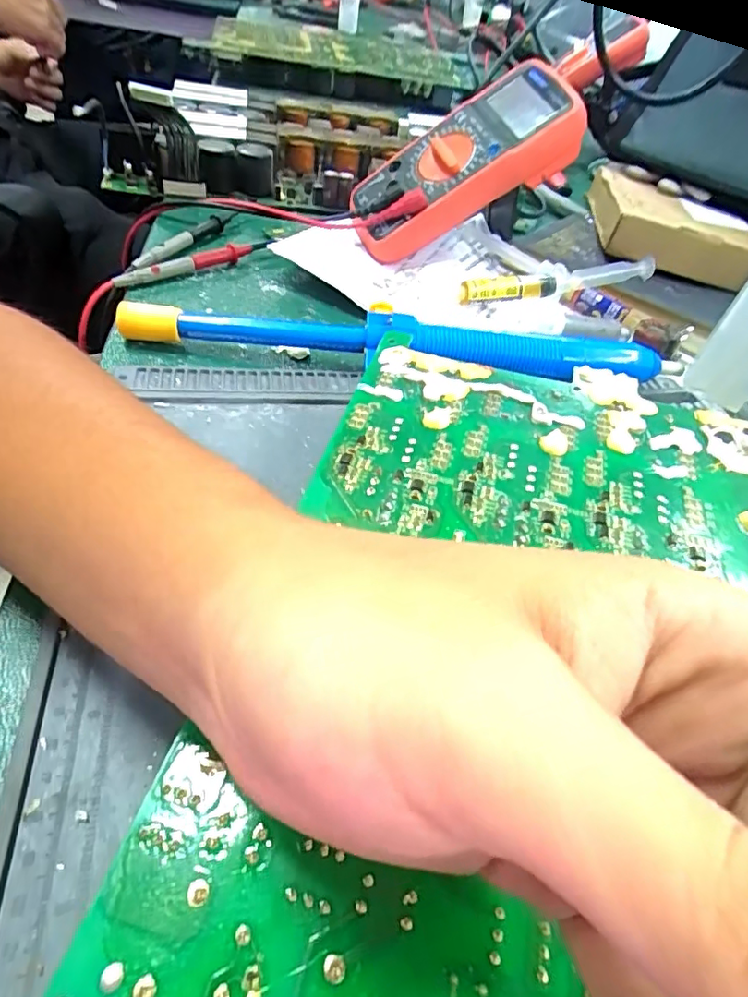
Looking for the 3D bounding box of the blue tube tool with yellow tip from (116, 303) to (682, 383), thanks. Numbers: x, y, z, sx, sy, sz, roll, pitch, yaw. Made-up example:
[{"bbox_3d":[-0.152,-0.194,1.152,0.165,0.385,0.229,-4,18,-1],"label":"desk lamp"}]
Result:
[{"bbox_3d":[0.021,-0.091,0.315,0.320,0.022,0.024,6,48,-4],"label":"blue tube tool with yellow tip"}]

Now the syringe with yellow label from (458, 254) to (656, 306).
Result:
[{"bbox_3d":[0.135,-0.163,0.401,0.163,0.018,0.022,-12,52,-19],"label":"syringe with yellow label"}]

